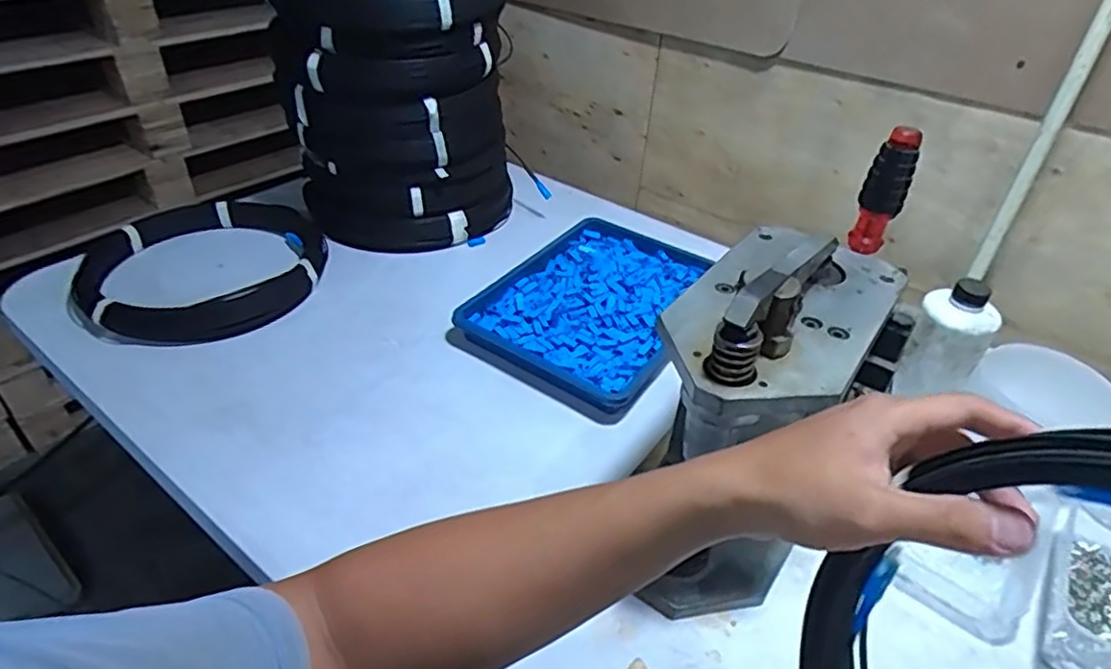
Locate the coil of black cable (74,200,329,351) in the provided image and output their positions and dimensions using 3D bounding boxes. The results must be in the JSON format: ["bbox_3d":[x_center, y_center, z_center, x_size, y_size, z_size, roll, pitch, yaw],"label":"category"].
[{"bbox_3d":[-0.444,-0.087,0.842,0.279,0.053,0.278,2,38,-2],"label":"coil of black cable"}]

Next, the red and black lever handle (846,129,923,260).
[{"bbox_3d":[0.276,-0.120,0.547,0.029,0.103,0.022,1,38,-3],"label":"red and black lever handle"}]

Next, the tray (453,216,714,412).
[{"bbox_3d":[0.057,-0.046,0.845,0.233,0.036,0.333,22,41,22],"label":"tray"}]

